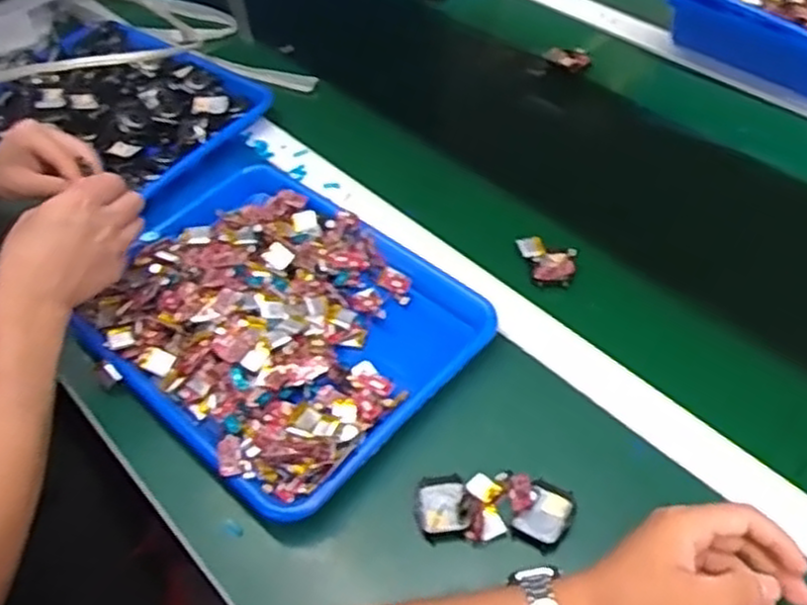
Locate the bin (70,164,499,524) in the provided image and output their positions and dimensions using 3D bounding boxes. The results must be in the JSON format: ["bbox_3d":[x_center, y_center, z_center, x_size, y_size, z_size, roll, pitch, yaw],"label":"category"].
[{"bbox_3d":[-0.125,0.002,0.663,0.359,0.061,0.249,35,61,30],"label":"bin"}]

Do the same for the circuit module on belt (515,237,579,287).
[{"bbox_3d":[0.129,-0.037,0.686,0.054,0.016,0.044,10,52,15],"label":"circuit module on belt"}]

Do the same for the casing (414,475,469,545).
[{"bbox_3d":[0.028,0.150,0.547,0.036,0.017,0.047,-3,50,4],"label":"casing"}]

